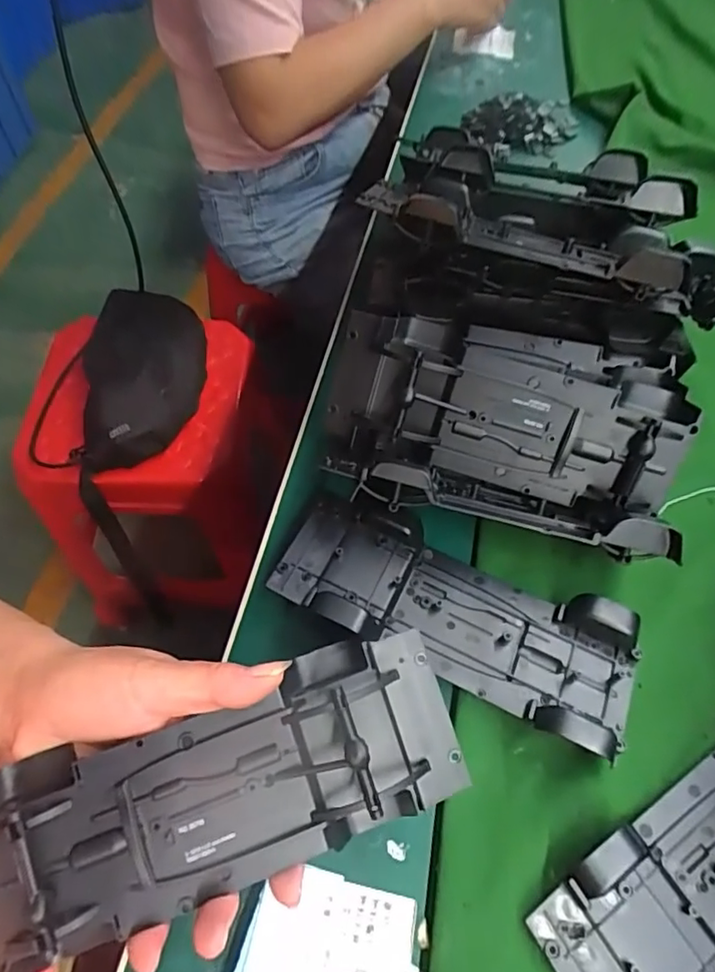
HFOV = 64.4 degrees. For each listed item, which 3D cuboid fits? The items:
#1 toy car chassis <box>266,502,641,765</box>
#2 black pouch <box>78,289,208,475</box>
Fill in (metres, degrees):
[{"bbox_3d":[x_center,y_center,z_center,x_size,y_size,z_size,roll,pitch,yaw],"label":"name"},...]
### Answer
[{"bbox_3d":[0.052,0.069,0.309,0.191,0.035,0.076,23,63,12],"label":"toy car chassis"},{"bbox_3d":[-0.273,-0.155,0.729,0.154,0.063,0.260,-5,61,-4],"label":"black pouch"}]

